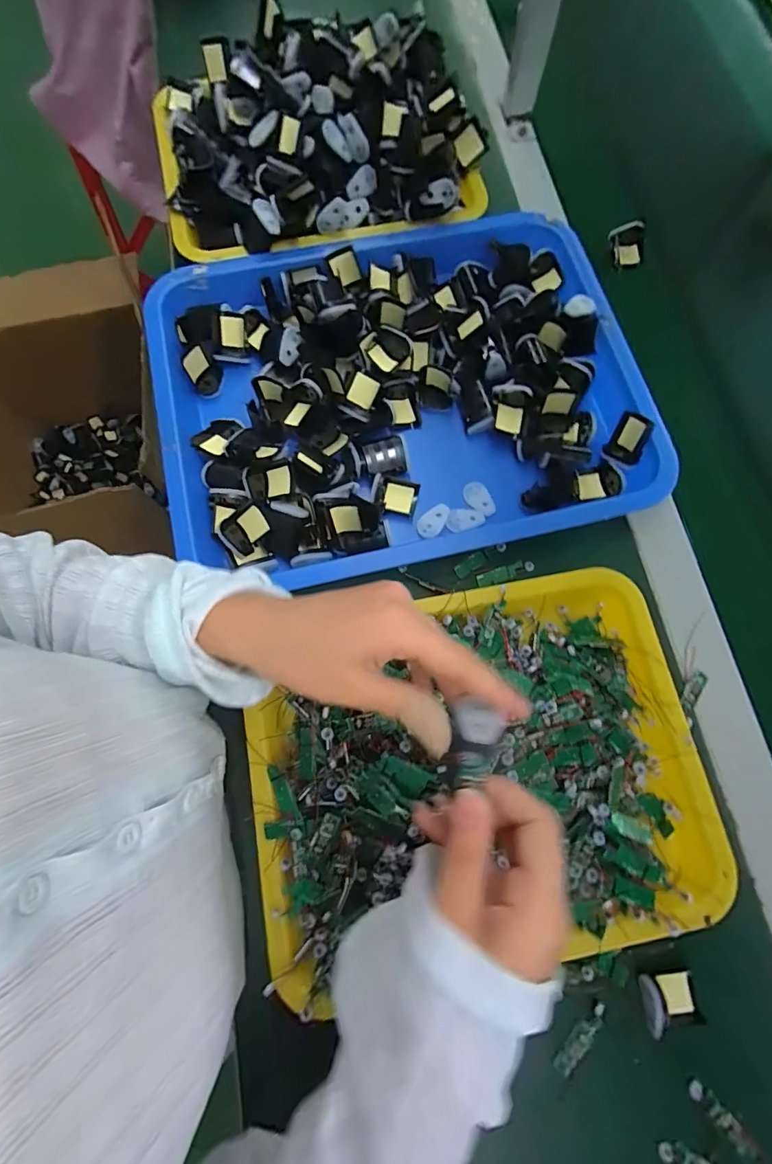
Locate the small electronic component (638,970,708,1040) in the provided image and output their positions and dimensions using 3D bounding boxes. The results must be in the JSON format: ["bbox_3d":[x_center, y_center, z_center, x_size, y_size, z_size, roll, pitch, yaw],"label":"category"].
[{"bbox_3d":[0.203,0.296,0.316,0.044,0.017,0.032,1,75,-1],"label":"small electronic component"}]

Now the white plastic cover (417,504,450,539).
[{"bbox_3d":[0.044,-0.055,0.408,0.037,0.004,0.021,-43,80,-11],"label":"white plastic cover"}]

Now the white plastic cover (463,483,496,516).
[{"bbox_3d":[0.087,-0.077,0.416,0.024,0.004,0.035,-38,79,-10],"label":"white plastic cover"}]

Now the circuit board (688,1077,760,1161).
[{"bbox_3d":[0.230,0.366,0.307,0.013,0.011,0.050,-41,80,-11],"label":"circuit board"}]

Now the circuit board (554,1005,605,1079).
[{"bbox_3d":[0.137,0.321,0.313,0.051,0.004,0.013,-42,80,-11],"label":"circuit board"}]

